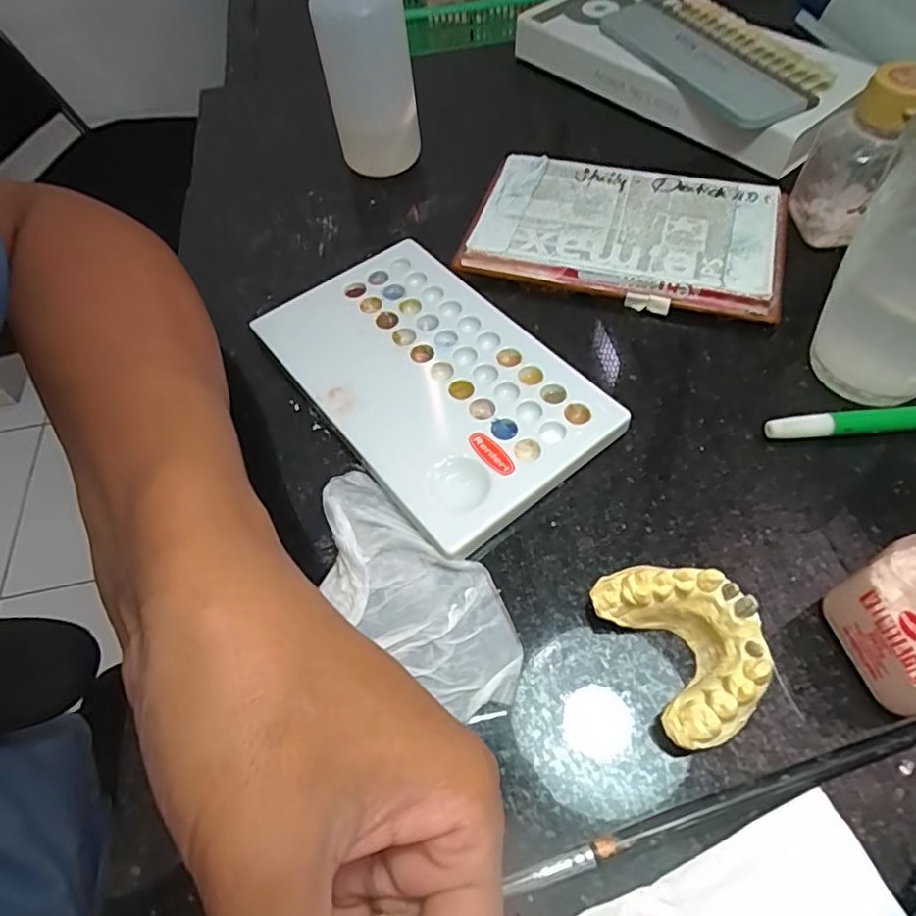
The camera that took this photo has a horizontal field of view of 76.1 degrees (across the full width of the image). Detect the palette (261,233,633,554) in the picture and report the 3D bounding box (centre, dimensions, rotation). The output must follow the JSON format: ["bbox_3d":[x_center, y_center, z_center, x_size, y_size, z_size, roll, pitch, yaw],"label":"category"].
[{"bbox_3d":[-0.014,-0.035,0.255,0.091,0.013,0.150,-36,62,-17],"label":"palette"}]

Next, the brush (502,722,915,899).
[{"bbox_3d":[0.091,0.095,0.168,0.161,0.006,0.006,-16,58,-5],"label":"brush"}]

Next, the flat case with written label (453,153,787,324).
[{"bbox_3d":[0.084,-0.115,0.292,0.147,0.009,0.089,17,61,14],"label":"flat case with written label"}]

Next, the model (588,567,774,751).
[{"bbox_3d":[0.071,0.057,0.183,0.037,0.026,0.054,-22,59,-9],"label":"model"}]

